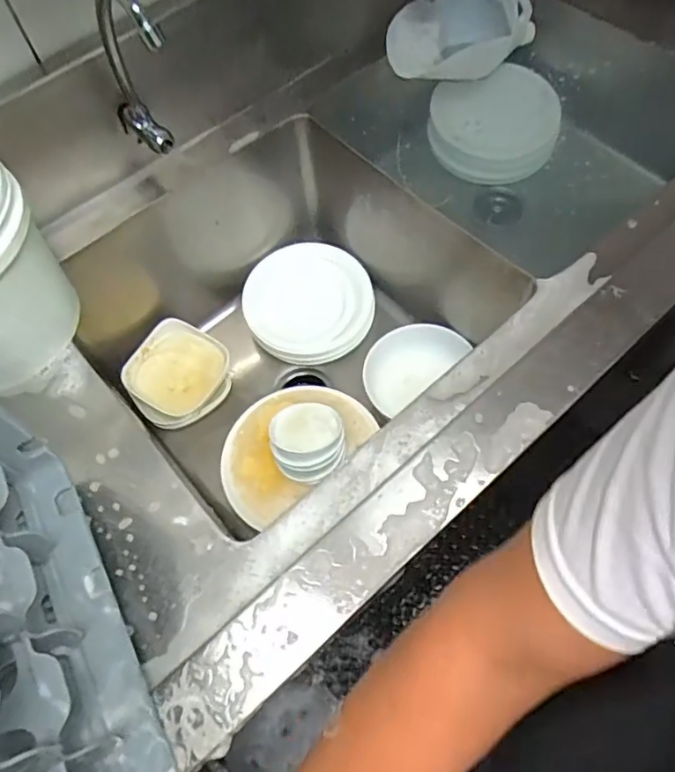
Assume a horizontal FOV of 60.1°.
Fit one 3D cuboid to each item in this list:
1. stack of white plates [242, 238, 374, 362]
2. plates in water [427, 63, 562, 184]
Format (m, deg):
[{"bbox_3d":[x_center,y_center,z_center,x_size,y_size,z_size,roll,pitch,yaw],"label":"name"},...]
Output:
[{"bbox_3d":[-0.051,-0.154,1.061,0.230,0.065,0.218,4,64,5],"label":"stack of white plates"},{"bbox_3d":[0.276,-0.463,1.022,0.210,0.120,0.198,-1,64,2],"label":"plates in water"}]

